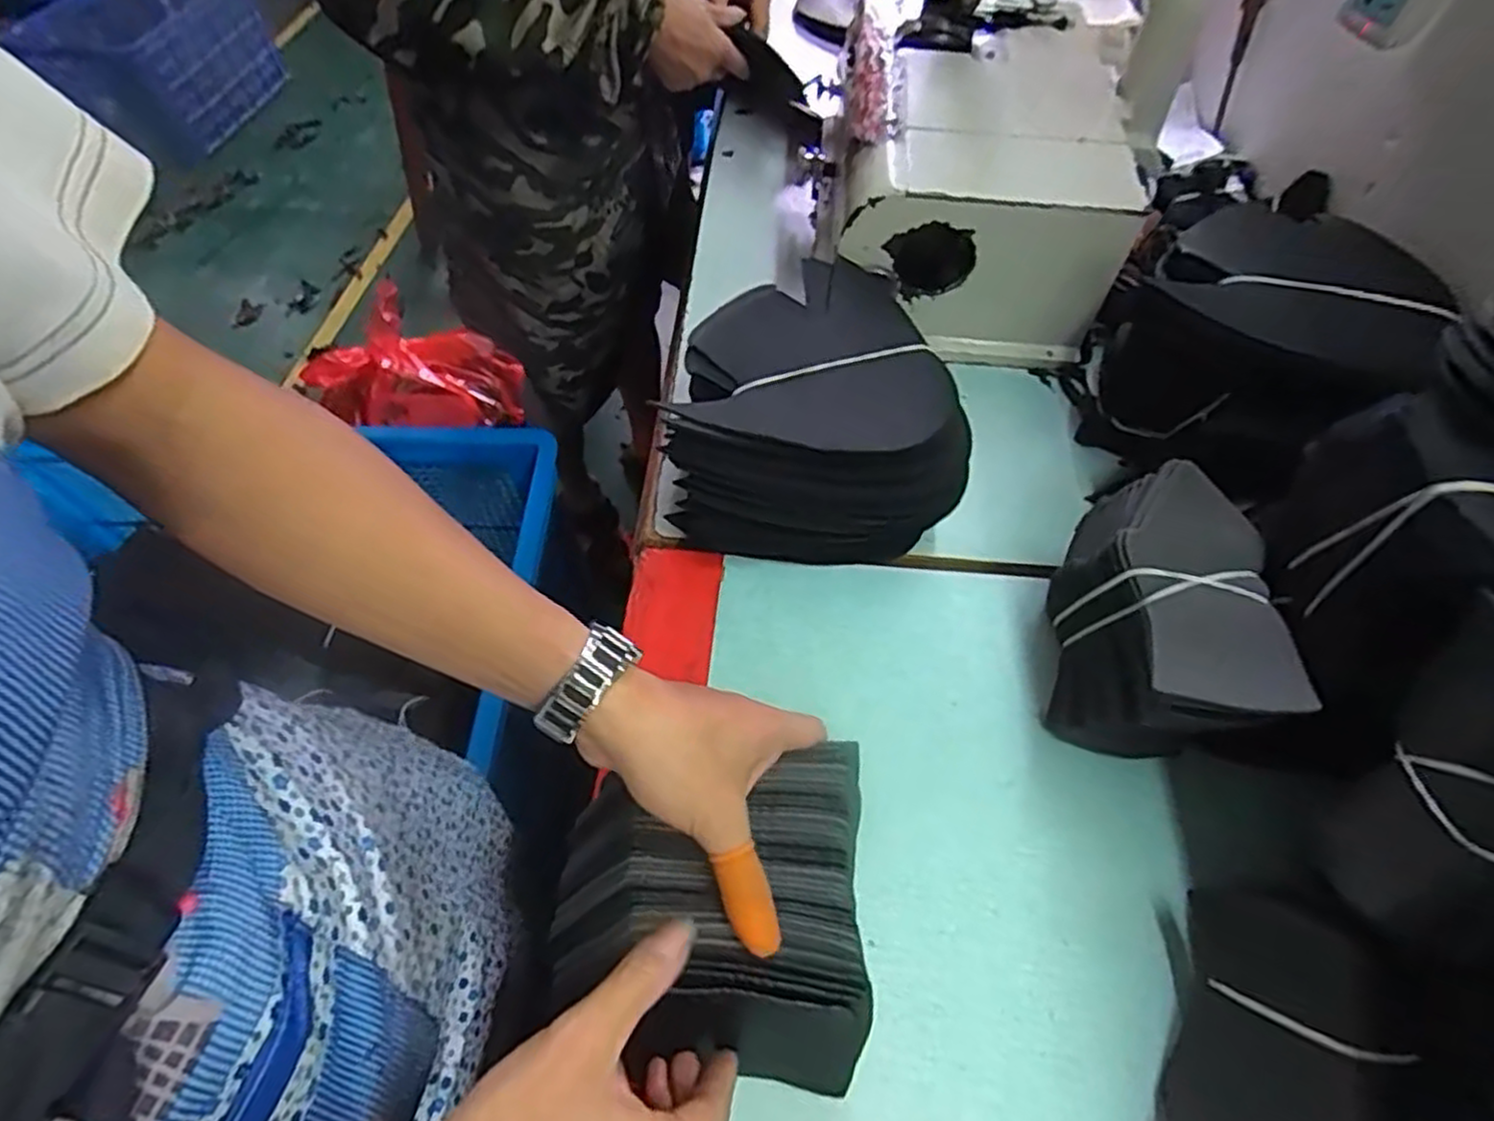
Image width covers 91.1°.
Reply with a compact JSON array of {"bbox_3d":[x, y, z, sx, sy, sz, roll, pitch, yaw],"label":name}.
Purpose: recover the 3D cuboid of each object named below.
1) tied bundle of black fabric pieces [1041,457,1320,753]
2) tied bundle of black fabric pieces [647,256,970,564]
[{"bbox_3d":[0.236,0.039,0.425,0.090,0.115,0.147,9,58,6],"label":"tied bundle of black fabric pieces"},{"bbox_3d":[0.044,-0.107,0.530,0.189,0.104,0.219,-2,57,-1],"label":"tied bundle of black fabric pieces"}]

